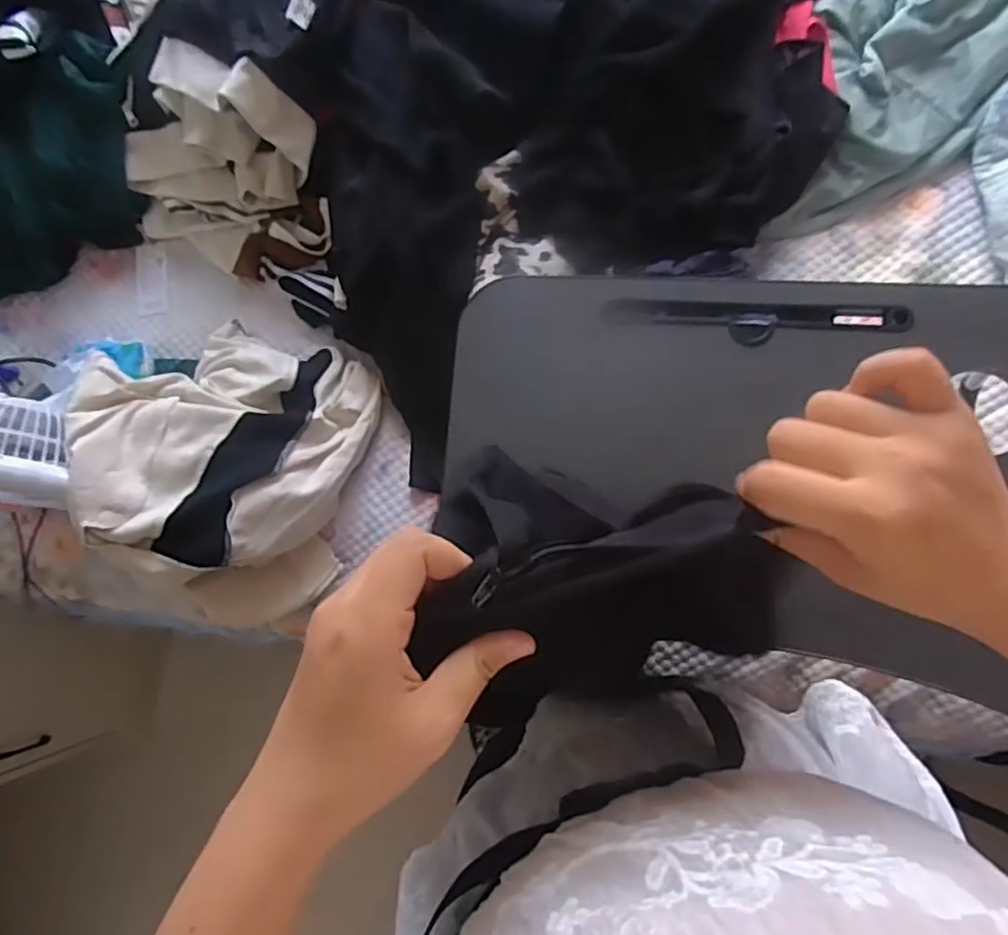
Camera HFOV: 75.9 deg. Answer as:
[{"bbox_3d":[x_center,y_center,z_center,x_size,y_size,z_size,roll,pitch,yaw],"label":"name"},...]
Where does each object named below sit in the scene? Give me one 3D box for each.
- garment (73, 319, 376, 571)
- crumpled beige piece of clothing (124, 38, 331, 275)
[{"bbox_3d":[-0.386,-0.037,0.883,0.344,0.162,0.320,-1,83,7],"label":"garment"},{"bbox_3d":[-0.408,-0.428,0.920,0.299,0.199,0.219,27,87,9],"label":"crumpled beige piece of clothing"}]

